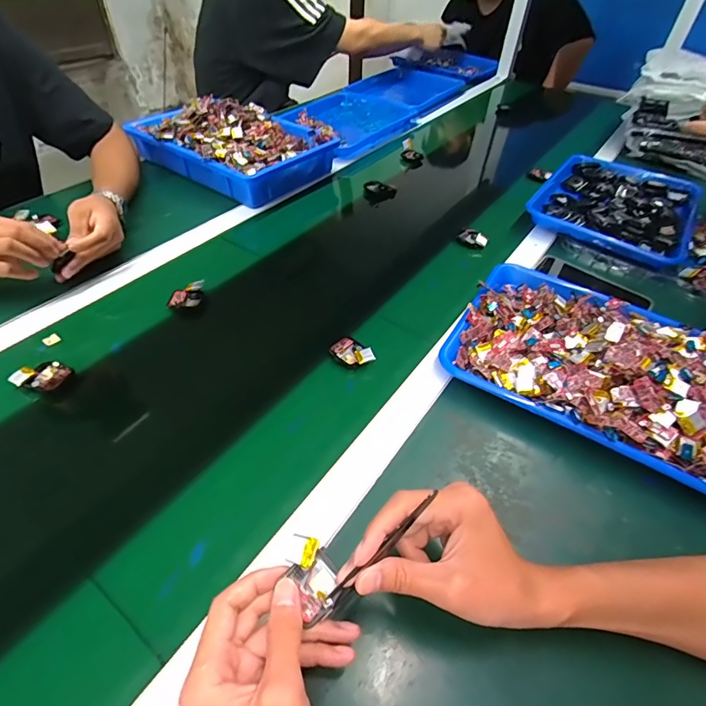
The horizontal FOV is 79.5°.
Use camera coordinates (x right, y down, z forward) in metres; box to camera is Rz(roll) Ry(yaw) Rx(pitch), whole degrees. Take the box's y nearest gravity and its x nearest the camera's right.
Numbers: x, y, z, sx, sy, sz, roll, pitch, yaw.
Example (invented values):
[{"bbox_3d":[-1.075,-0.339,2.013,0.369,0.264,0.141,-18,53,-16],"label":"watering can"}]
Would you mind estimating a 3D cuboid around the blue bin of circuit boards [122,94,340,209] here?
[{"bbox_3d":[-0.238,-0.409,0.832,0.343,0.081,0.235,28,51,22],"label":"blue bin of circuit boards"}]

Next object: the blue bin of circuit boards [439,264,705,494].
[{"bbox_3d":[0.291,0.001,0.488,0.325,0.059,0.240,26,51,20],"label":"blue bin of circuit boards"}]

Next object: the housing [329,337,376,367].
[{"bbox_3d":[0.000,-0.001,0.511,0.053,0.012,0.037,34,54,25],"label":"housing"}]

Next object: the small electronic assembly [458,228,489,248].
[{"bbox_3d":[0.203,-0.194,0.711,0.049,0.017,0.027,26,50,20],"label":"small electronic assembly"}]

